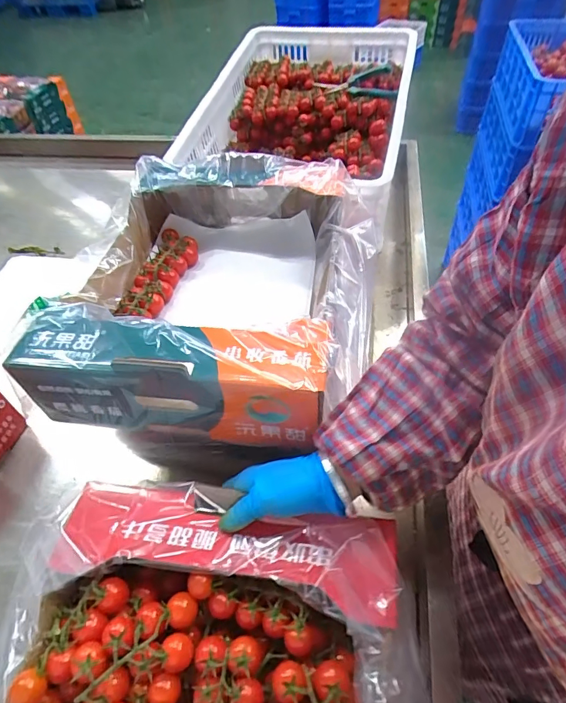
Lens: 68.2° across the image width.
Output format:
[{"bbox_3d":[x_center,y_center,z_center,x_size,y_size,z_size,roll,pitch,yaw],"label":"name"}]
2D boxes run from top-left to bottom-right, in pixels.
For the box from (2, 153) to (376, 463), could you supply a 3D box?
[{"bbox_3d":[-0.066,-0.087,0.506,0.341,0.119,0.388,2,47,3],"label":"box"}]

